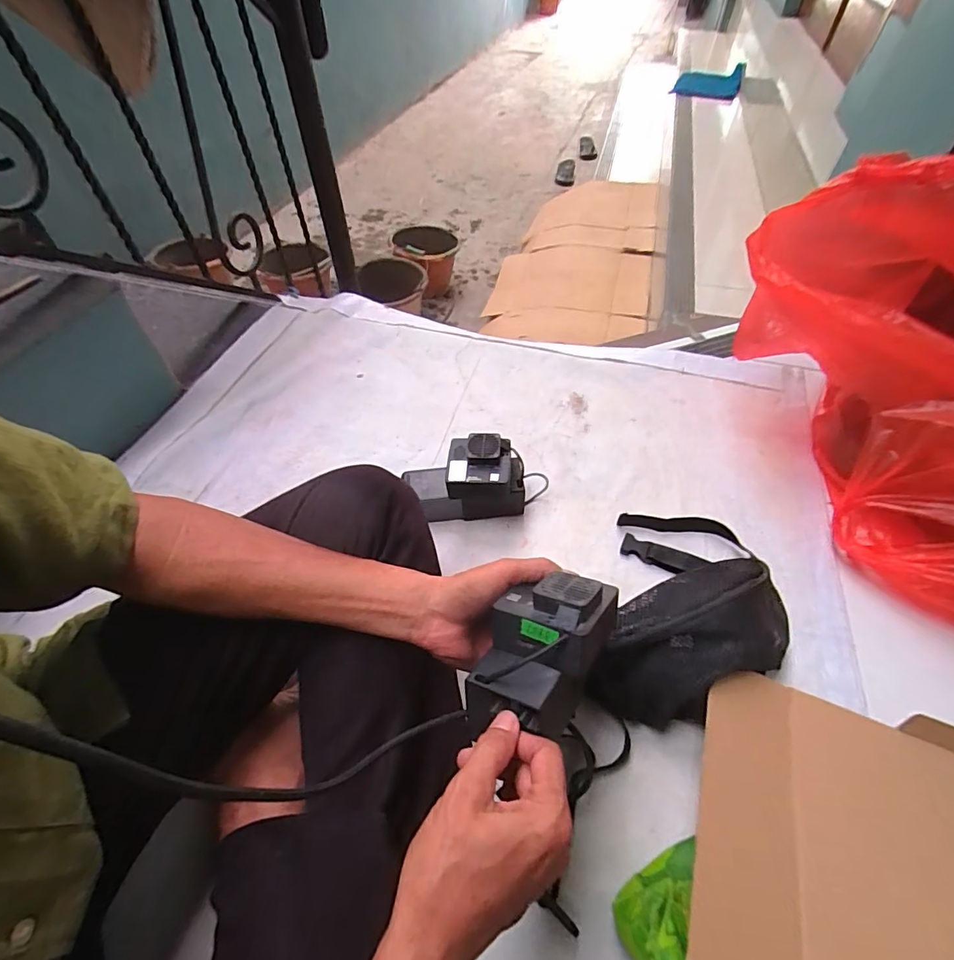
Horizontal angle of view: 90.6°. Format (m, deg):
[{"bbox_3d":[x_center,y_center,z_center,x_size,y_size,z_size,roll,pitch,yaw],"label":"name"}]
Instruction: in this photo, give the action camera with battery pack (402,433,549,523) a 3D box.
[{"bbox_3d":[0.000,0.000,0.600,0.183,0.102,0.069,0,51,0],"label":"action camera with battery pack"}]

